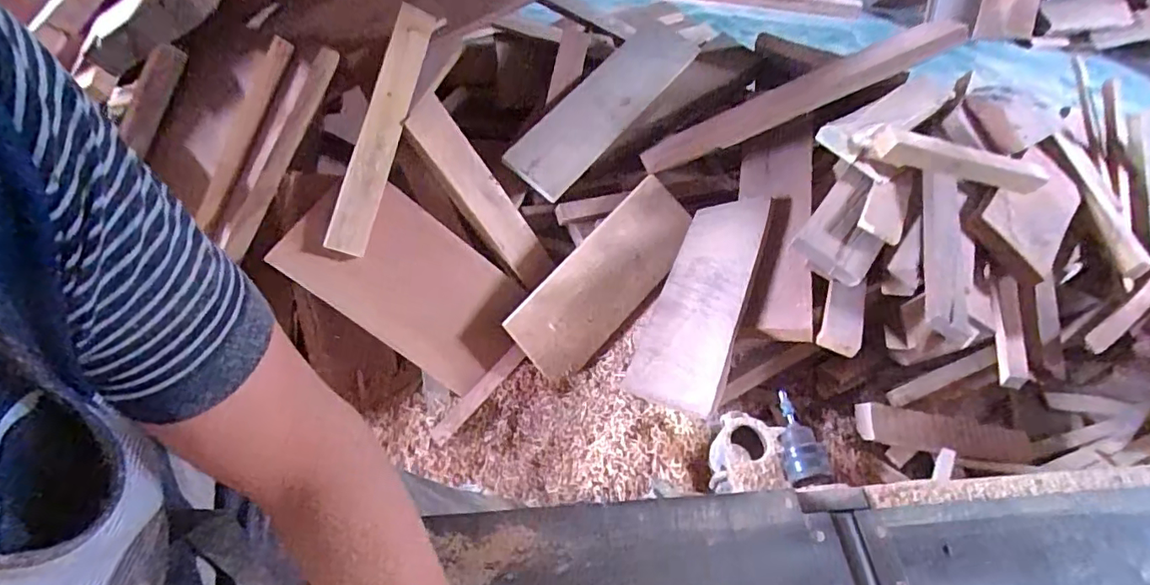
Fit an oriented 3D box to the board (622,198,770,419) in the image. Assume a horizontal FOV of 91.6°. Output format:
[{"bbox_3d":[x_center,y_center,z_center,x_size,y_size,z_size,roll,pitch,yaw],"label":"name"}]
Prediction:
[{"bbox_3d":[0.297,-0.004,1.317,0.226,0.052,0.571,8,69,45],"label":"board"}]

